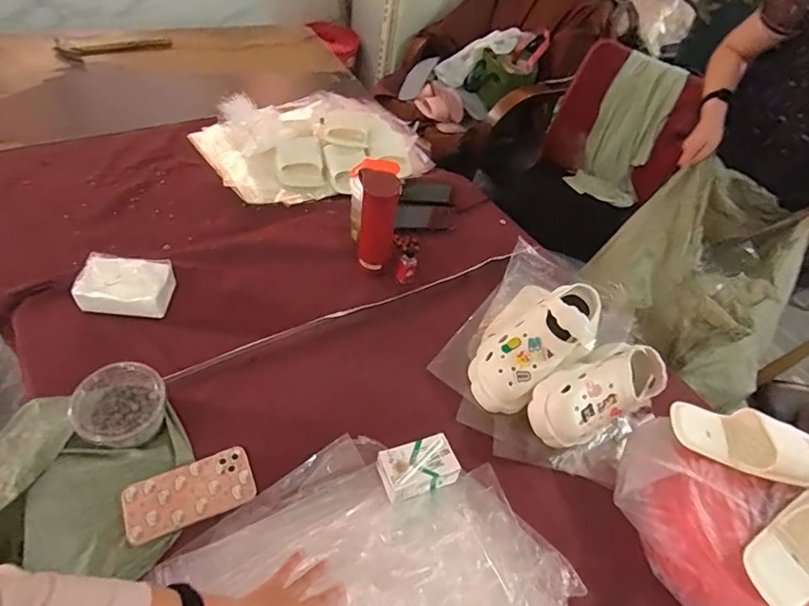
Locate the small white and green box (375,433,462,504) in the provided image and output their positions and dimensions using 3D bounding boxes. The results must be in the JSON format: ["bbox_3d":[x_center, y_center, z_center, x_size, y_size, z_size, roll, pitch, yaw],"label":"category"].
[{"bbox_3d":[0.018,0.246,0.711,0.116,0.049,0.071,-10,54,-20],"label":"small white and green box"}]

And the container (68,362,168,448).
[{"bbox_3d":[-0.404,0.149,0.681,0.118,0.076,0.115,6,50,-8],"label":"container"}]

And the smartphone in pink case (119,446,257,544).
[{"bbox_3d":[-0.296,0.262,0.654,0.163,0.011,0.083,-16,56,-24],"label":"smartphone in pink case"}]

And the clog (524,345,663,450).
[{"bbox_3d":[0.313,0.155,0.801,0.247,0.125,0.112,-20,58,-26],"label":"clog"}]

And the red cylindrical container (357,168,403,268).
[{"bbox_3d":[-0.052,-0.151,0.921,0.070,0.214,0.075,6,50,-8],"label":"red cylindrical container"}]

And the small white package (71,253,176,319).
[{"bbox_3d":[-0.480,-0.032,0.819,0.141,0.082,0.092,1,51,-12],"label":"small white package"}]

